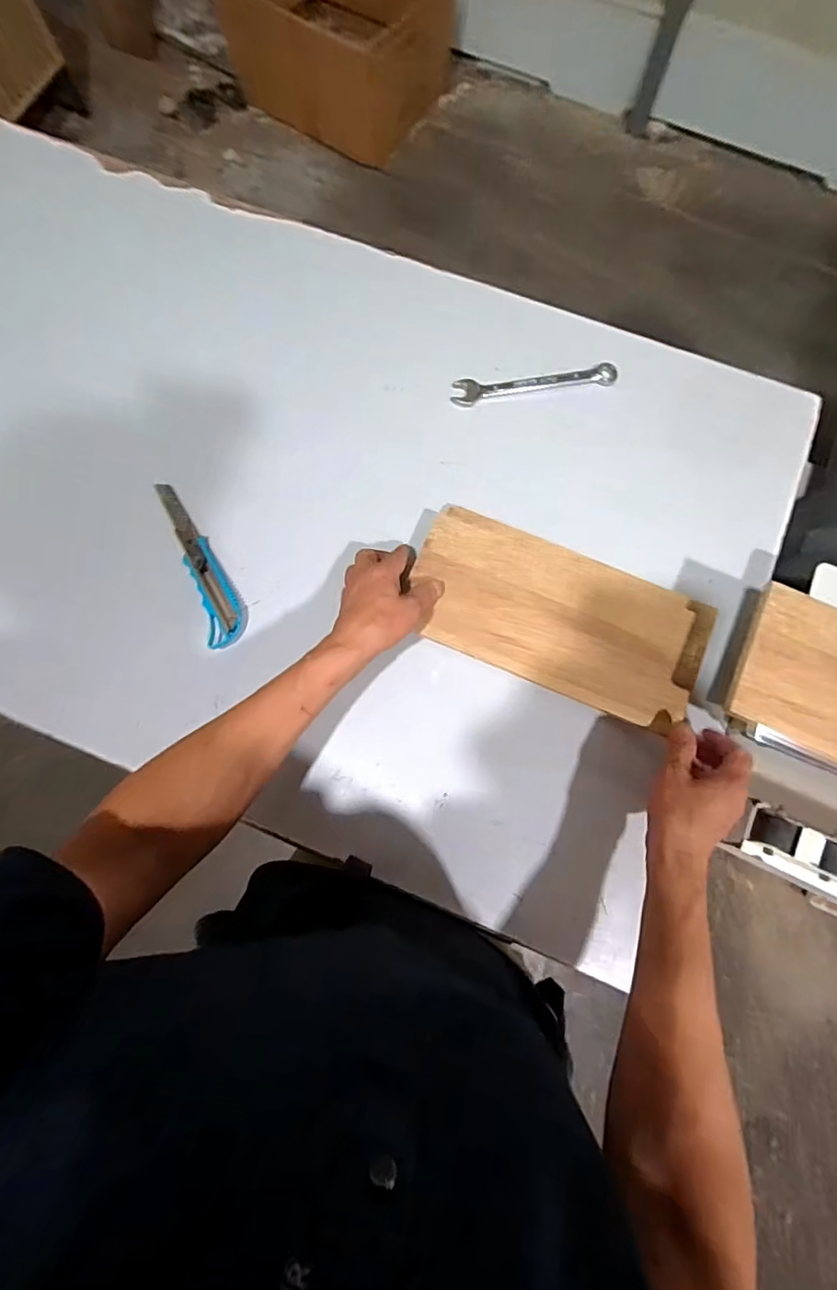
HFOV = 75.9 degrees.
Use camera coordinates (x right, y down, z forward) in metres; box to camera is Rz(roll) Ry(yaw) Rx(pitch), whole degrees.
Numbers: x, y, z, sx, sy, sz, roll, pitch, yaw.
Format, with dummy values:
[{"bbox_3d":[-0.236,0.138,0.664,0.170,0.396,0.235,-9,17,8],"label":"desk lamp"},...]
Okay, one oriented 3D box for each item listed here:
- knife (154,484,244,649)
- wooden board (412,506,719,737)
[{"bbox_3d":[-0.241,-0.098,0.596,0.043,0.021,0.204,-22,79,-4],"label":"knife"},{"bbox_3d":[0.141,-0.030,0.552,0.301,0.022,0.147,24,80,5],"label":"wooden board"}]

